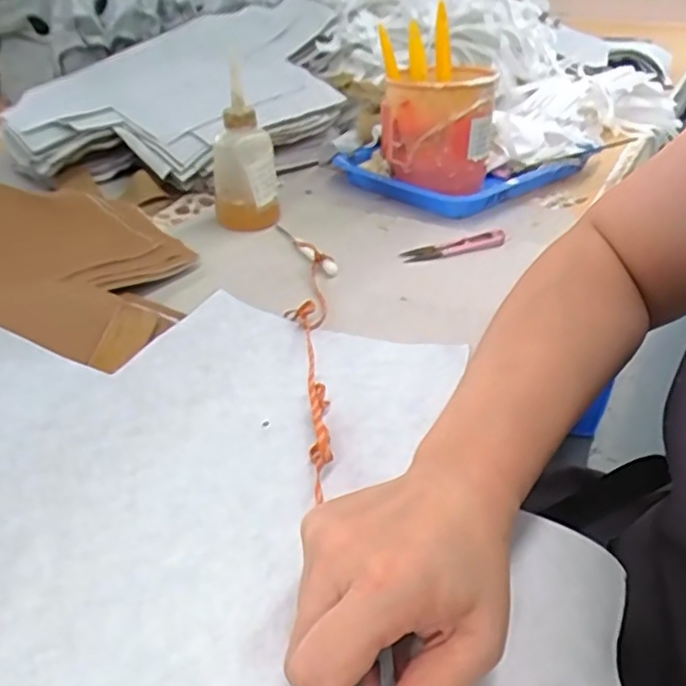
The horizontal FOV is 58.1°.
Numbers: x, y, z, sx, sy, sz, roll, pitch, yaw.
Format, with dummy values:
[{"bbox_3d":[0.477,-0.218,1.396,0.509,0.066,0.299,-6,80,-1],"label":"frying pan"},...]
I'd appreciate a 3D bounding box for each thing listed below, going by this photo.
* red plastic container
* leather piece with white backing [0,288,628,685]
[{"bbox_3d":[0.107,-0.243,0.688,0.111,0.135,0.125,6,34,9],"label":"red plastic container"},{"bbox_3d":[-0.057,0.065,0.335,0.392,0.025,0.300,16,36,17],"label":"leather piece with white backing"}]

